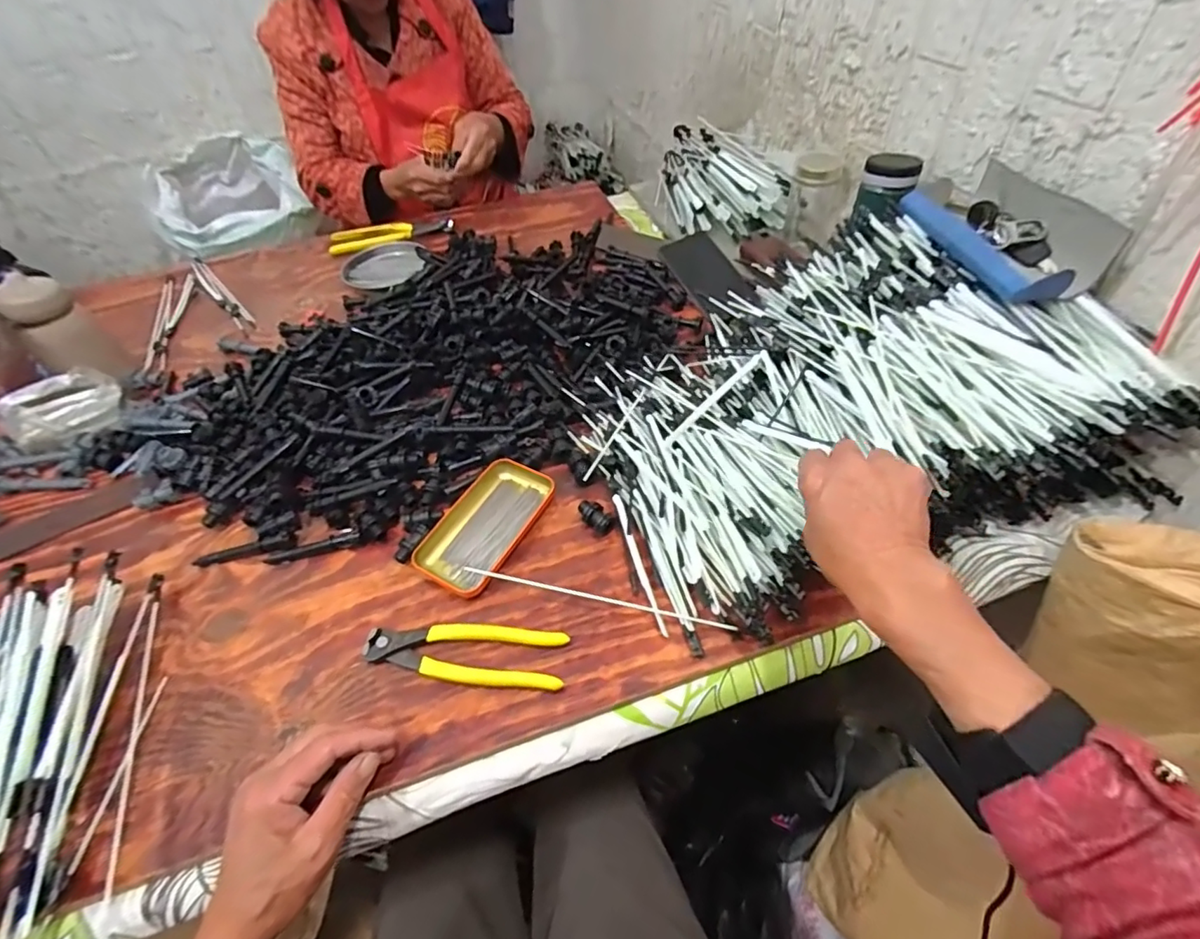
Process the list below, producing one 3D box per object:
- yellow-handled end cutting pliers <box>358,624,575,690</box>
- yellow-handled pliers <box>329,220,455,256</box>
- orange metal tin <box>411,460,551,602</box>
[{"bbox_3d":[-0.110,0.149,0.462,0.164,0.013,0.053,2,50,6],"label":"yellow-handled end cutting pliers"},{"bbox_3d":[-0.353,-0.399,0.950,0.203,0.032,0.049,-22,52,-14],"label":"yellow-handled pliers"},{"bbox_3d":[-0.107,0.051,0.540,0.079,0.019,0.144,22,55,21],"label":"orange metal tin"}]

